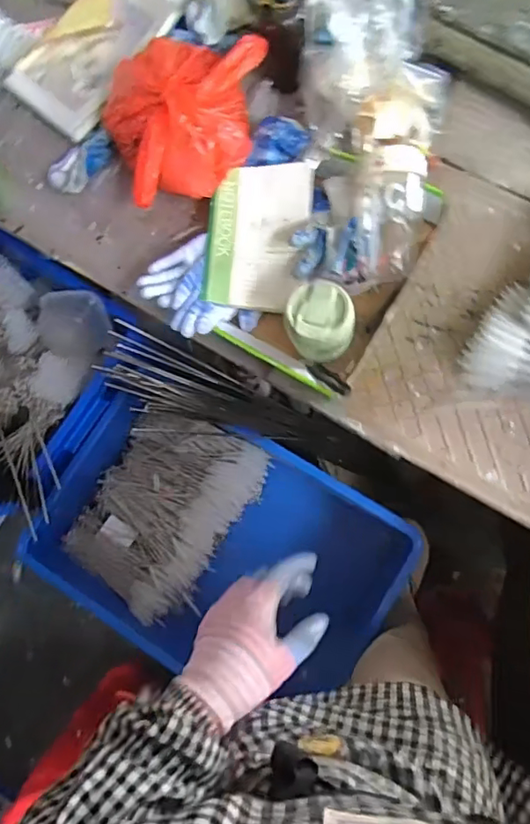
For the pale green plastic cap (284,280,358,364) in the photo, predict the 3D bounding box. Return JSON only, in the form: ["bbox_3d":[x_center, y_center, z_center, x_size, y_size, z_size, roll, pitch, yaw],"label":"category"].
[{"bbox_3d":[0.069,-0.110,0.681,0.077,0.084,0.082,-1,82,6],"label":"pale green plastic cap"}]

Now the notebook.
[{"bbox_3d":[-0.011,-0.239,0.758,0.136,0.018,0.193,5,91,7],"label":"notebook"}]

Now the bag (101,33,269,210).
[{"bbox_3d":[-0.104,-0.395,0.757,0.226,0.116,0.189,-9,82,5],"label":"bag"}]

